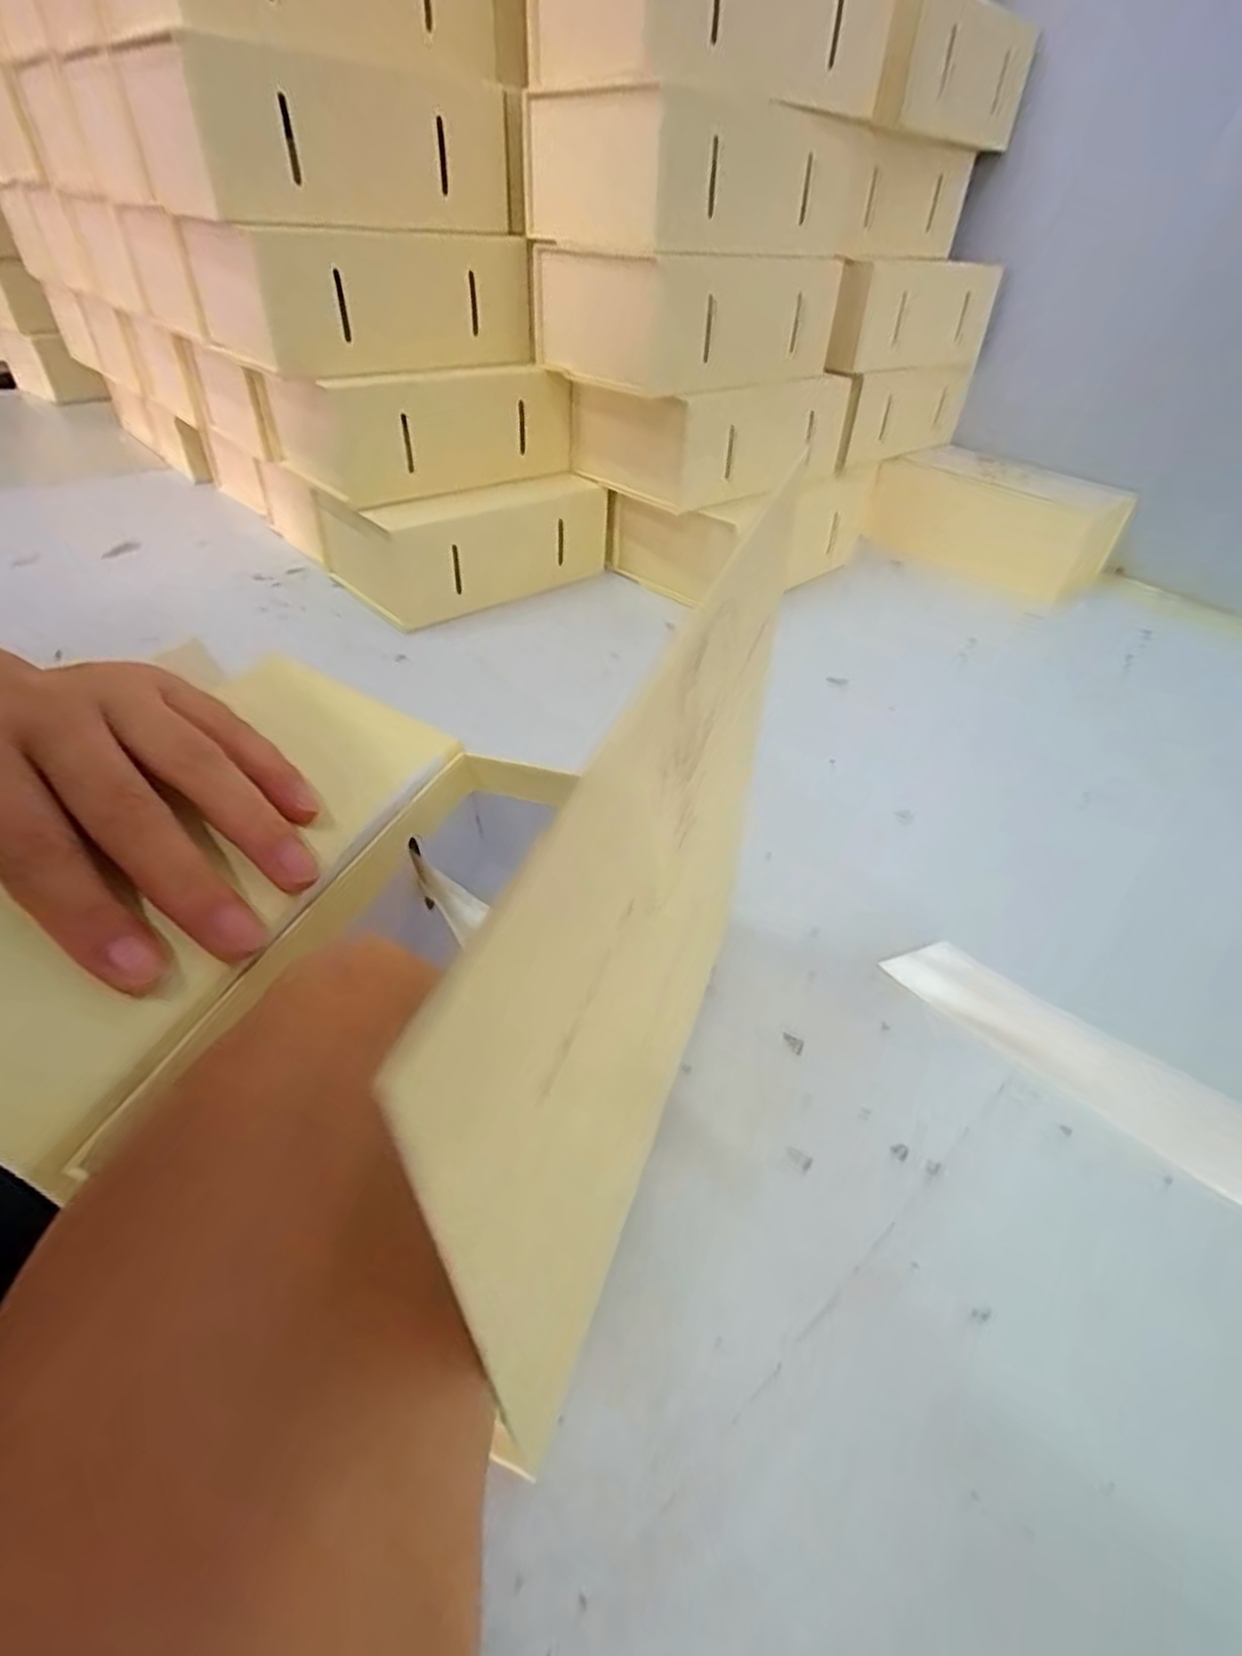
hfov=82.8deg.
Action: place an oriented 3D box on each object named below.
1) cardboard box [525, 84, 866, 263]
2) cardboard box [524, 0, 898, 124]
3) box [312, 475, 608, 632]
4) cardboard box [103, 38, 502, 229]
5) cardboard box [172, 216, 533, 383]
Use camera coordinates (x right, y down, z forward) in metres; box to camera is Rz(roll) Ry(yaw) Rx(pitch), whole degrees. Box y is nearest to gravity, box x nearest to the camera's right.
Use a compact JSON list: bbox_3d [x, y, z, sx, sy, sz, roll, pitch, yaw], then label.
[{"bbox_3d":[0.045,-0.373,0.405,0.116,0.058,0.176,35,50,30],"label":"cardboard box"},{"bbox_3d":[0.041,-0.425,0.368,0.159,0.064,0.114,-28,51,-31],"label":"cardboard box"},{"bbox_3d":[-0.103,-0.196,0.467,0.175,0.068,0.099,-28,51,-31],"label":"box"},{"bbox_3d":[-0.149,-0.355,0.369,0.168,0.058,0.083,-28,51,-31],"label":"cardboard box"},{"bbox_3d":[-0.145,-0.307,0.405,0.103,0.058,0.165,35,50,30],"label":"cardboard box"}]

